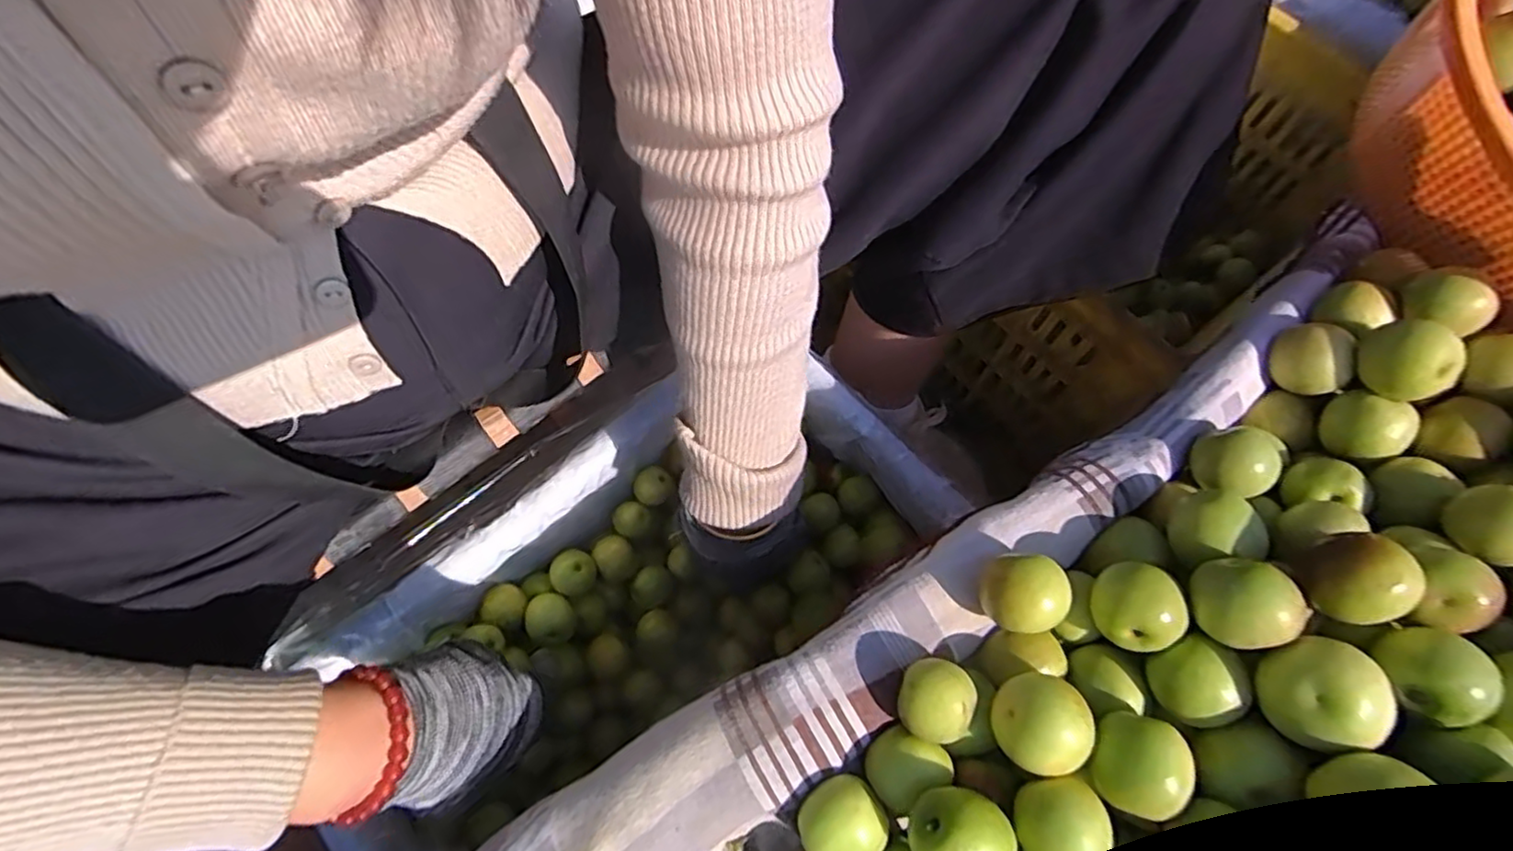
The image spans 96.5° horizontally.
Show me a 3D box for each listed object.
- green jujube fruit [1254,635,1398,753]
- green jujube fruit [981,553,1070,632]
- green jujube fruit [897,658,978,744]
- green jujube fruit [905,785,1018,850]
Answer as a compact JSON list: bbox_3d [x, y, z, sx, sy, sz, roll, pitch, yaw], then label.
[{"bbox_3d":[0.196,0.093,0.234,0.028,0.031,0.033,-19,69,-8],"label":"green jujube fruit"},{"bbox_3d":[0.107,0.068,0.272,0.029,0.031,0.029,0,67,0],"label":"green jujube fruit"},{"bbox_3d":[0.068,0.106,0.259,0.026,0.026,0.028,0,67,0],"label":"green jujube fruit"},{"bbox_3d":[0.069,0.142,0.234,0.029,0.035,0.031,0,67,0],"label":"green jujube fruit"}]

